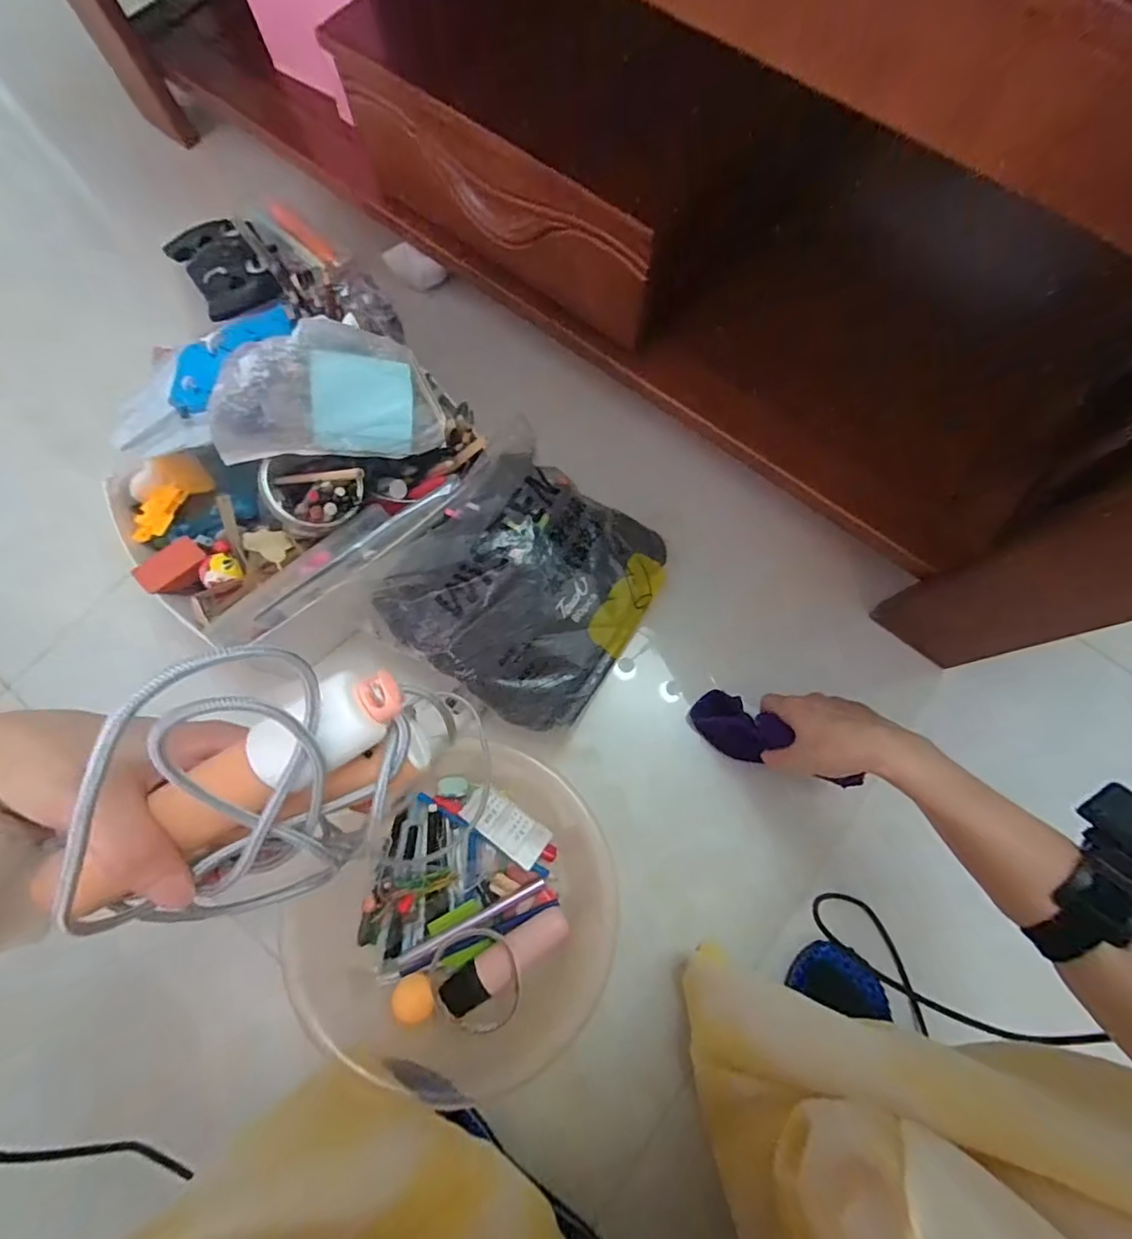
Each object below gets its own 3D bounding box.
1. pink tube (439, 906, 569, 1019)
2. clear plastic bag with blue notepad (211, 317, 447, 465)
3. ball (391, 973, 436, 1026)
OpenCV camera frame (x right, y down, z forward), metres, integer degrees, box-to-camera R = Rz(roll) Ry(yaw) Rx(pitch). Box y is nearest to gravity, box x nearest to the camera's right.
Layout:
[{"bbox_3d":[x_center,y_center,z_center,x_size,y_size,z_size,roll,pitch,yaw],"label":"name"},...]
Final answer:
[{"bbox_3d":[-0.055,0.317,0.509,0.125,0.033,0.033,-33,77,-9],"label":"pink tube"},{"bbox_3d":[-0.191,-0.184,0.445,0.173,0.039,0.103,-10,115,-27],"label":"clear plastic bag with blue notepad"},{"bbox_3d":[-0.135,0.341,0.492,0.034,0.038,0.036,0,75,0],"label":"ball"}]

